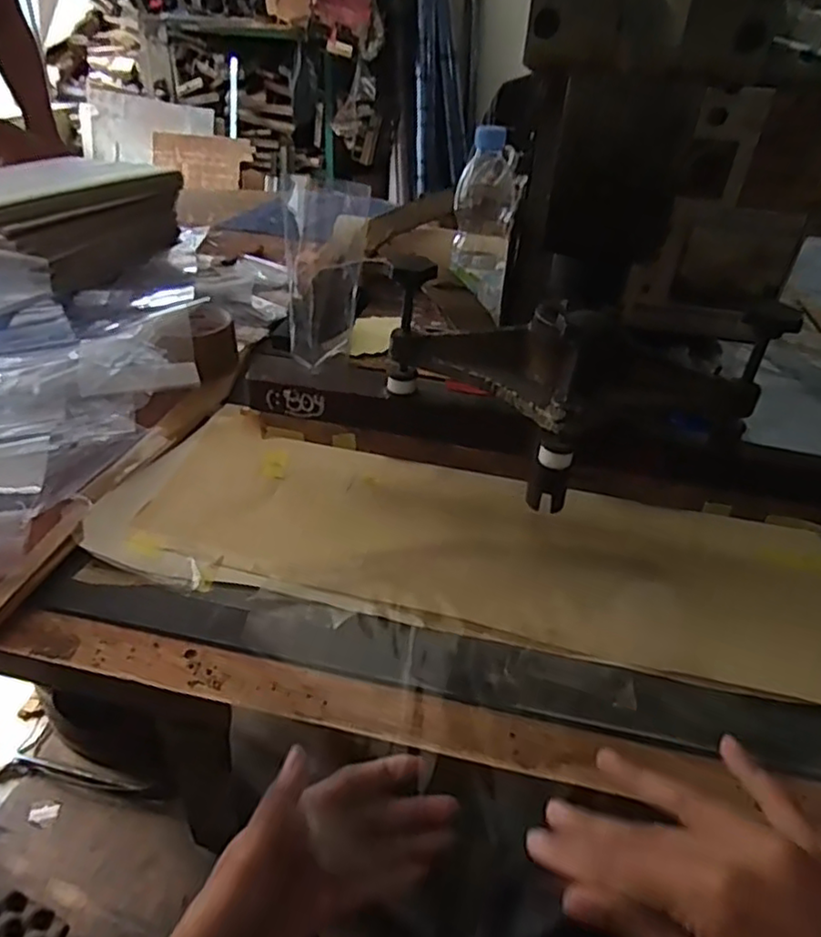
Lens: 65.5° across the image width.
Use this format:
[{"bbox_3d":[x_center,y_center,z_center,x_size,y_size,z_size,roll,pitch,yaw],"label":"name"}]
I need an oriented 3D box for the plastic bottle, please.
[{"bbox_3d":[0.084,-0.280,0.728,0.066,0.184,0.063,7,36,5],"label":"plastic bottle"}]

